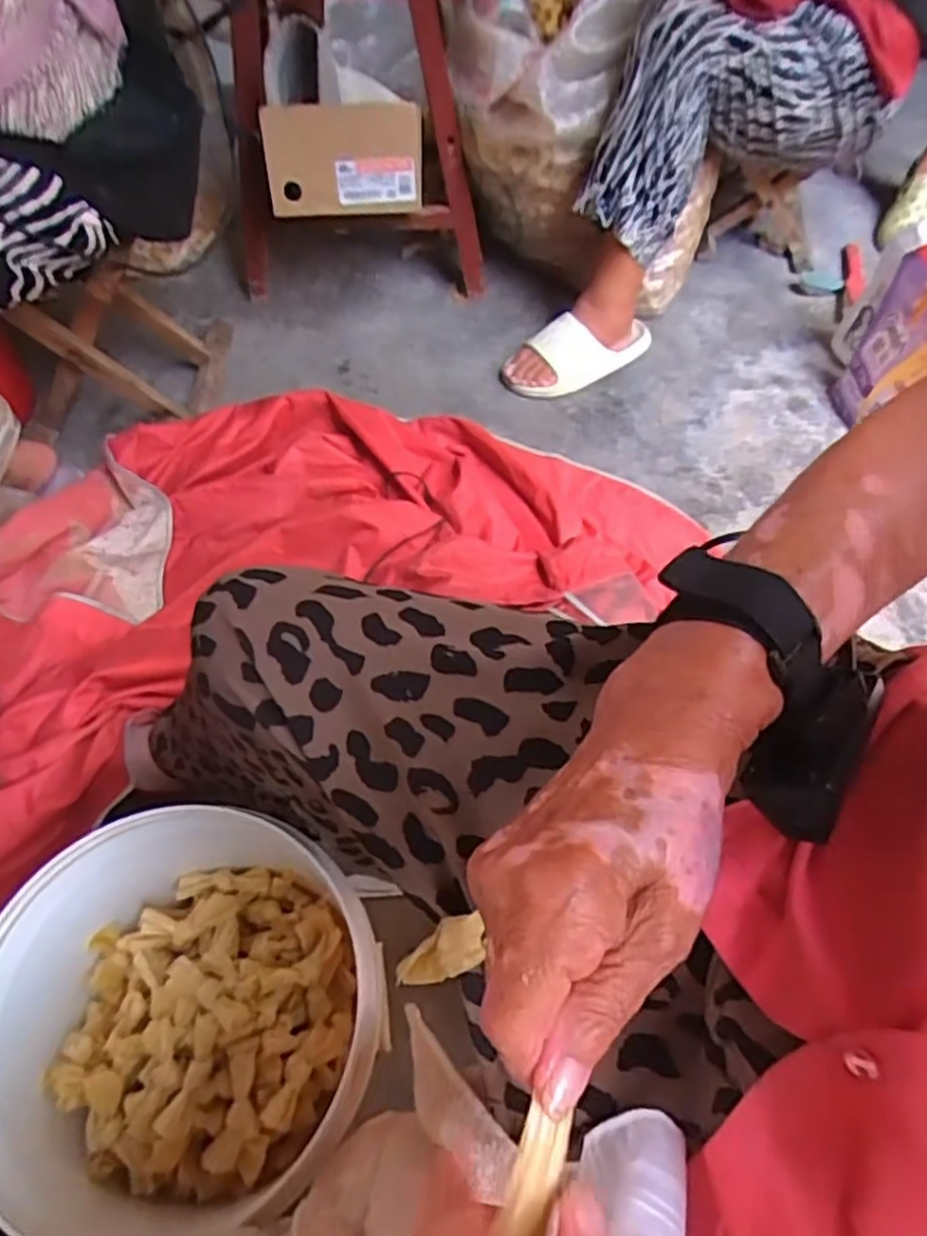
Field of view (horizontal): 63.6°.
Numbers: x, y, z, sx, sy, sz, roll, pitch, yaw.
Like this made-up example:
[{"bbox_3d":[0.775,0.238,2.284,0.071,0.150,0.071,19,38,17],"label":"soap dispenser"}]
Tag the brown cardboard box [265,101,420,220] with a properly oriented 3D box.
[{"bbox_3d":[-0.161,-0.620,1.013,0.206,0.127,0.030,-4,35,-3],"label":"brown cardboard box"}]

